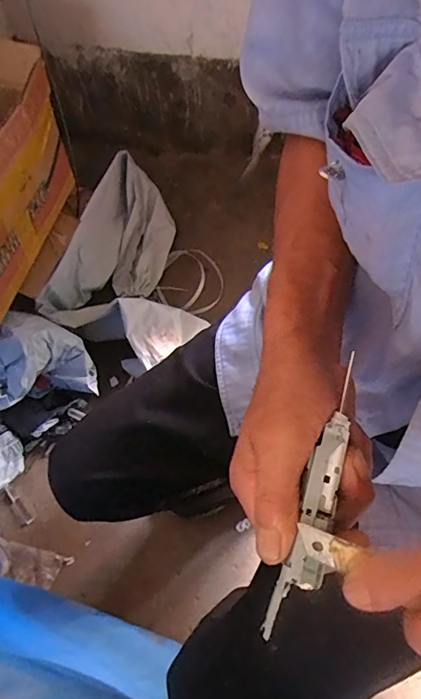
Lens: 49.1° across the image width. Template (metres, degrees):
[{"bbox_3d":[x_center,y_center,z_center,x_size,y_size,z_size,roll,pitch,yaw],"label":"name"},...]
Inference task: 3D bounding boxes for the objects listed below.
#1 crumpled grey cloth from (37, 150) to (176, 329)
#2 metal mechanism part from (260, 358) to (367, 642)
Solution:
[{"bbox_3d":[-0.213,-0.244,1.089,0.175,0.160,0.472,13,66,10],"label":"crumpled grey cloth"},{"bbox_3d":[0.059,0.076,0.235,0.028,0.013,0.143,15,82,10],"label":"metal mechanism part"}]

